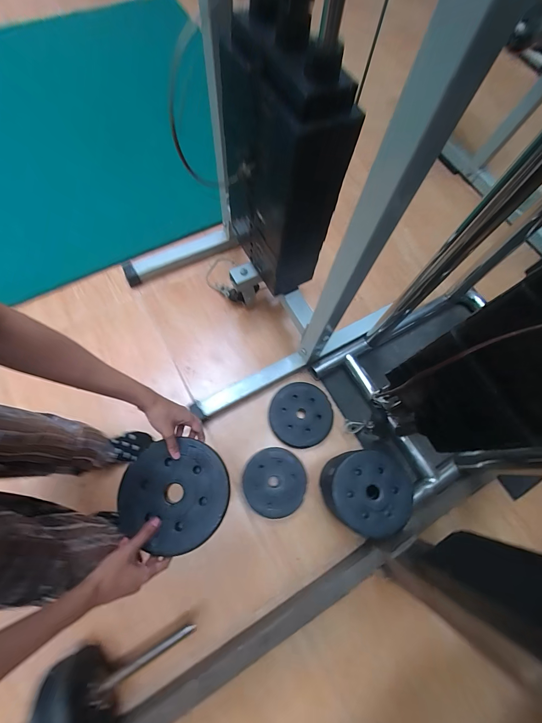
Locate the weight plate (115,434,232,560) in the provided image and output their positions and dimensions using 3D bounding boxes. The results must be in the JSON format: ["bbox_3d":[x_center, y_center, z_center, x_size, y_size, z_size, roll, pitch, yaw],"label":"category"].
[{"bbox_3d":[-0.157,0.215,0.494,0.172,0.014,0.160,0,70,-1],"label":"weight plate"}]

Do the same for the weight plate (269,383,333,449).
[{"bbox_3d":[0.092,0.166,0.950,0.185,0.032,0.190,0,70,-1],"label":"weight plate"}]

